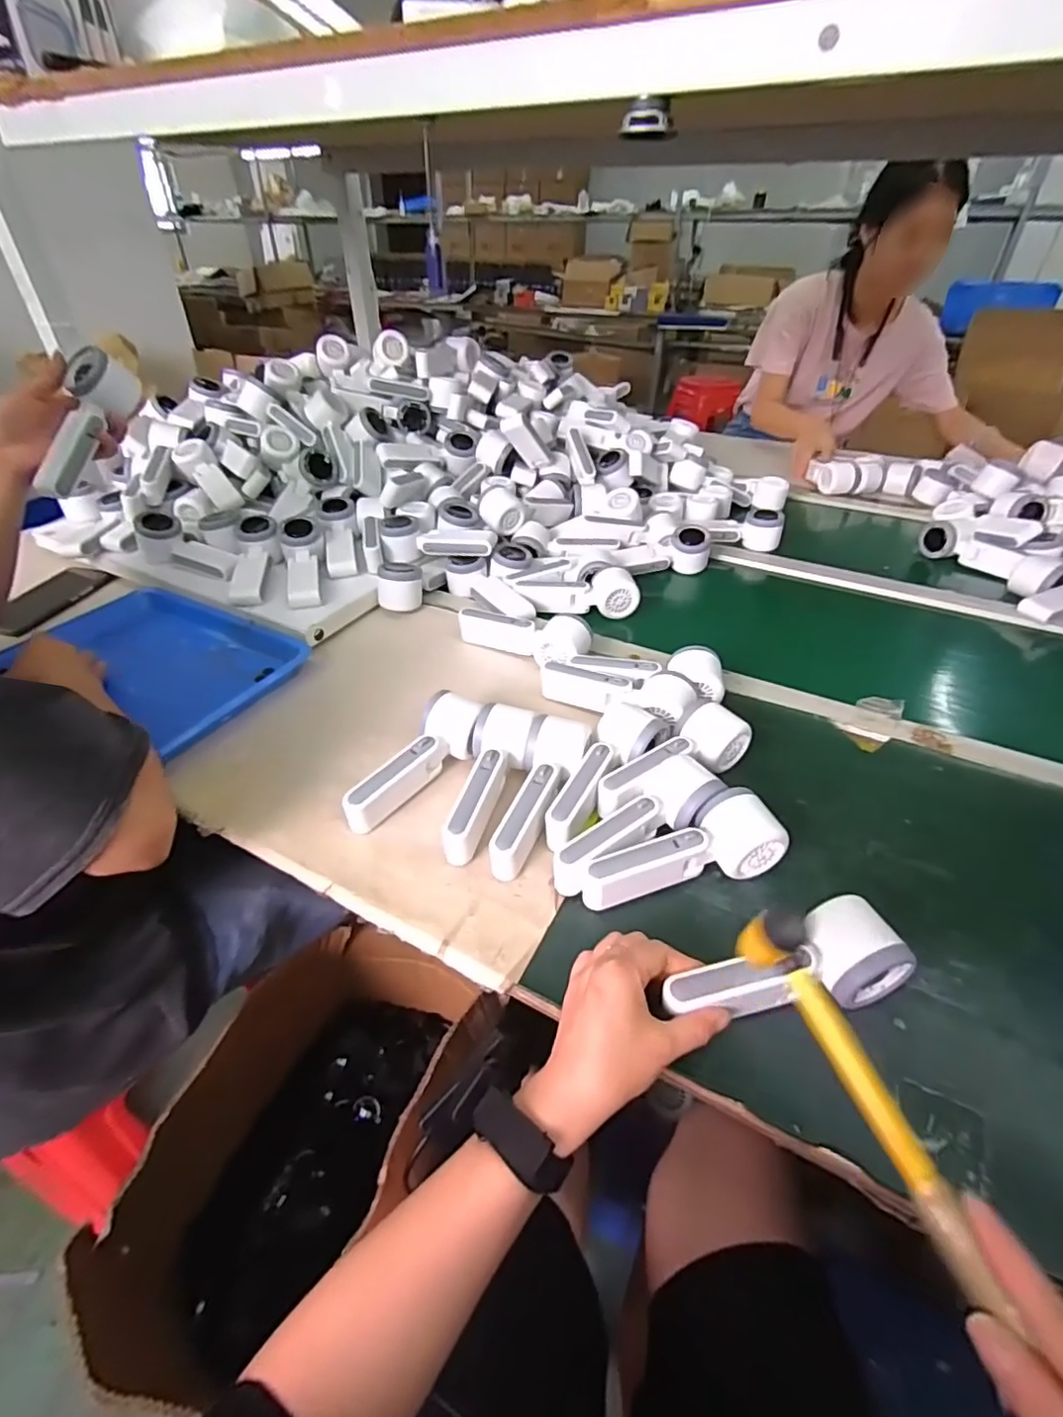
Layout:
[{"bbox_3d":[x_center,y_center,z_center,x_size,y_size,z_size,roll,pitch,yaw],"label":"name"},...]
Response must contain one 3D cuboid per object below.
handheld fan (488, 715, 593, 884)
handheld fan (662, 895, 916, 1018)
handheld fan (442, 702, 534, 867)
[{"bbox_3d":[0.008,0.075,0.518,0.054,0.050,0.156,12,40,14],"label":"handheld fan"},{"bbox_3d":[0.167,0.175,0.401,0.166,0.045,0.058,-7,42,-11],"label":"handheld fan"},{"bbox_3d":[-0.038,0.064,0.525,0.055,0.050,0.150,9,40,10],"label":"handheld fan"}]

